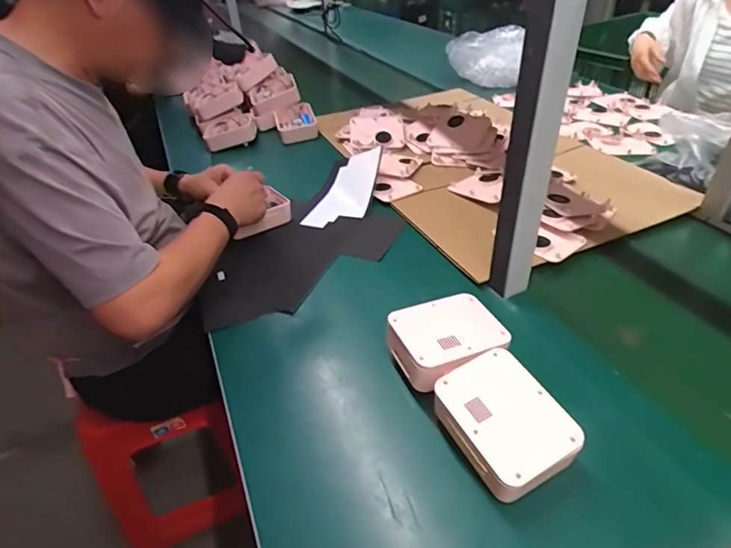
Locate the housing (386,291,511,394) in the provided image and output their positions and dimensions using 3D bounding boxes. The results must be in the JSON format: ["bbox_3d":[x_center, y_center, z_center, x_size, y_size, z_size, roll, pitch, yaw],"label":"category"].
[{"bbox_3d":[0.099,0.085,0.578,0.132,0.061,0.103,-21,40,-21],"label":"housing"}]

